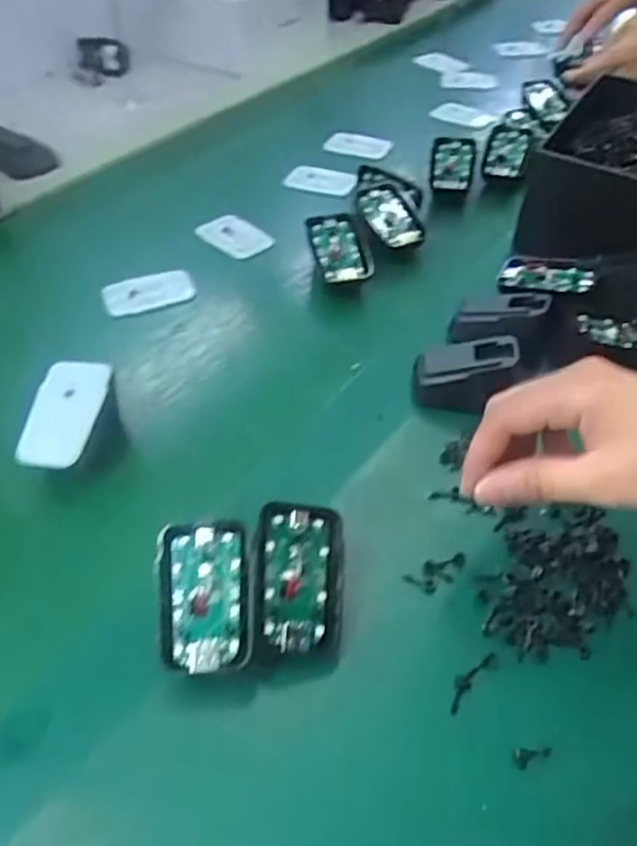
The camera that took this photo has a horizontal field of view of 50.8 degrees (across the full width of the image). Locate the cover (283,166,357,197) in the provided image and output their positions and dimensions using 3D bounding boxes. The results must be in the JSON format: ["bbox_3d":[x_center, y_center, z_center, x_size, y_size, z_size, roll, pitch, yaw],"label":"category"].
[{"bbox_3d":[0.004,-0.247,0.681,0.071,0.011,0.039,16,47,14],"label":"cover"}]

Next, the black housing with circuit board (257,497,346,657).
[{"bbox_3d":[-0.009,0.074,0.323,0.047,0.009,0.069,9,69,-24],"label":"black housing with circuit board"}]

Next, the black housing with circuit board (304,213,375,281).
[{"bbox_3d":[0.018,-0.140,0.543,0.045,0.009,0.071,-9,64,-11],"label":"black housing with circuit board"}]

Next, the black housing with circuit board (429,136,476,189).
[{"bbox_3d":[0.130,-0.249,0.648,0.040,0.009,0.066,2,67,13],"label":"black housing with circuit board"}]

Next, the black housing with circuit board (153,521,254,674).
[{"bbox_3d":[-0.053,0.080,0.313,0.043,0.009,0.068,-6,62,-3],"label":"black housing with circuit board"}]

